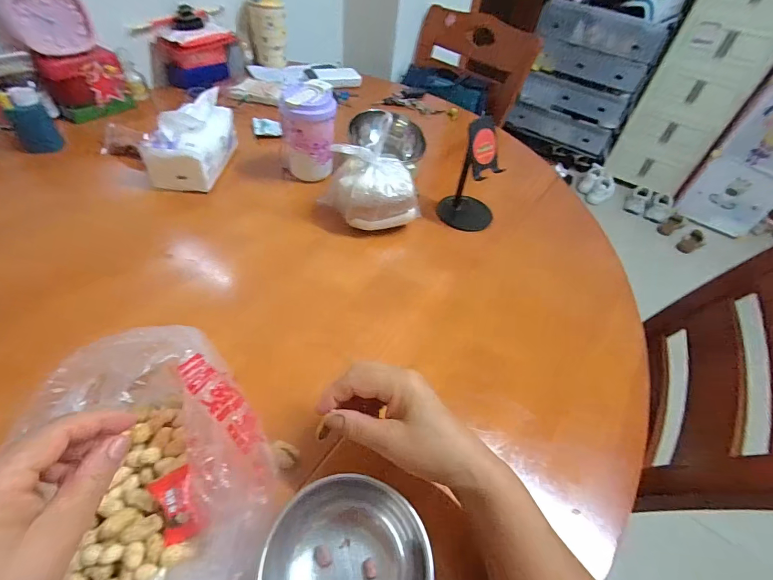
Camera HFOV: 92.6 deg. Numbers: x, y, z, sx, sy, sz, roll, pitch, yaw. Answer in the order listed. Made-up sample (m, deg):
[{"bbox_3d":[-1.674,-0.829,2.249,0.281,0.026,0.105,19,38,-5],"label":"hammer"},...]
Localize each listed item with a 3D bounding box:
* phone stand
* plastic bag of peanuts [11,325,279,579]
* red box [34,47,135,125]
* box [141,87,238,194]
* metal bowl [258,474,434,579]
[{"bbox_3d":[0.146,-0.193,0.592,0.088,0.151,0.101,16,47,6],"label":"phone stand"},{"bbox_3d":[-0.177,0.147,0.274,0.167,0.081,0.247,-17,53,-21],"label":"plastic bag of peanuts"},{"bbox_3d":[-0.581,-0.401,0.719,0.132,0.102,0.056,-28,57,-29],"label":"red box"},{"bbox_3d":[-0.324,-0.249,0.617,0.097,0.102,0.155,5,47,-4],"label":"box"},{"bbox_3d":[-0.027,0.204,0.265,0.110,0.050,0.113,4,47,-5],"label":"metal bowl"}]

